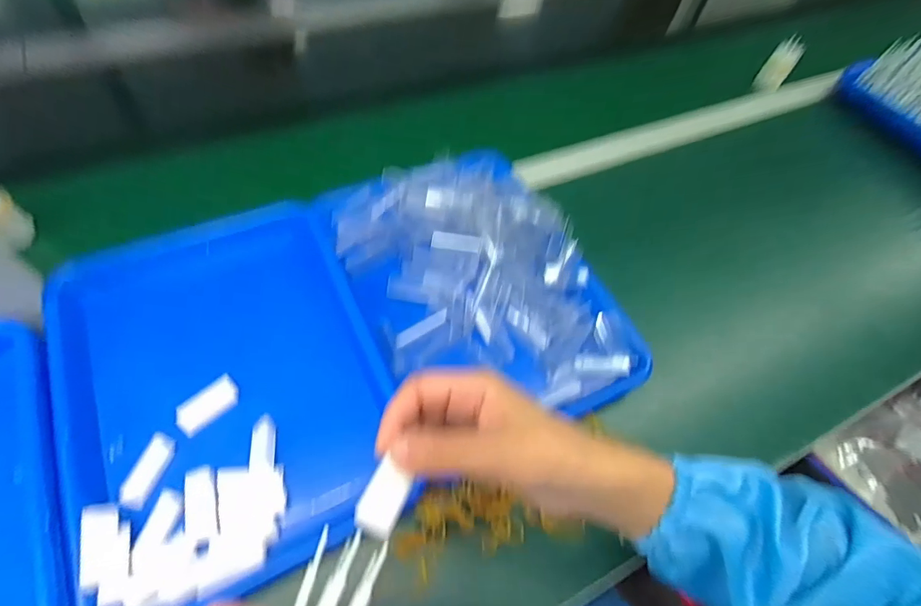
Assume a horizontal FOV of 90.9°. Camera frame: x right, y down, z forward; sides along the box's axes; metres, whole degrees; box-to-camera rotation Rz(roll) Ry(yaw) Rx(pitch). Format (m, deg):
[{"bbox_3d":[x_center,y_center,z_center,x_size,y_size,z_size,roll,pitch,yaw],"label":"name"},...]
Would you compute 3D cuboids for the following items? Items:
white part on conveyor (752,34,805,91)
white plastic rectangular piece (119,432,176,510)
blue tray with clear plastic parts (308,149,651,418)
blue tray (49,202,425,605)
[{"bbox_3d":[0.522,-0.390,0.743,0.013,0.084,0.049,-9,47,-31],"label":"white part on conveyor"},{"bbox_3d":[-0.246,0.131,0.355,0.015,0.013,0.053,15,57,5],"label":"white plastic rectangular piece"},{"bbox_3d":[0.011,-0.030,0.463,0.235,0.049,0.321,-19,60,-17],"label":"blue tray with clear plastic parts"},{"bbox_3d":[-0.201,0.064,0.404,0.243,0.049,0.326,-22,61,-18],"label":"blue tray"}]

